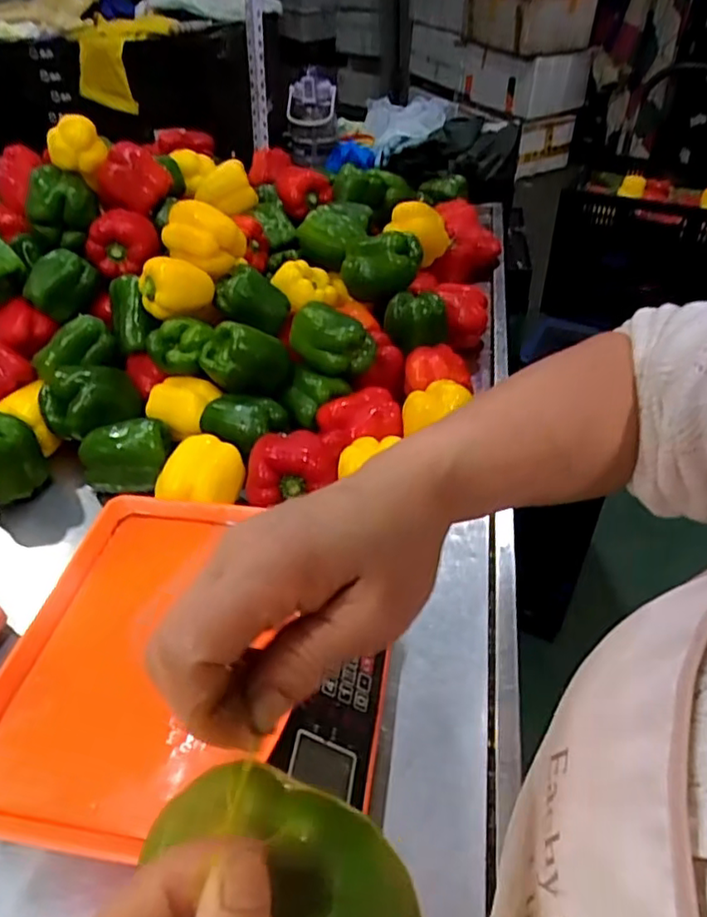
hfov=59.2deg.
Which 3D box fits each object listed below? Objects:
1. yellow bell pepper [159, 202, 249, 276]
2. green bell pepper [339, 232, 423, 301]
[{"bbox_3d":[-0.214,-0.306,0.859,0.106,0.073,0.072,22,49,25],"label":"yellow bell pepper"},{"bbox_3d":[0.040,-0.285,0.919,0.118,0.089,0.071,3,43,8],"label":"green bell pepper"}]

